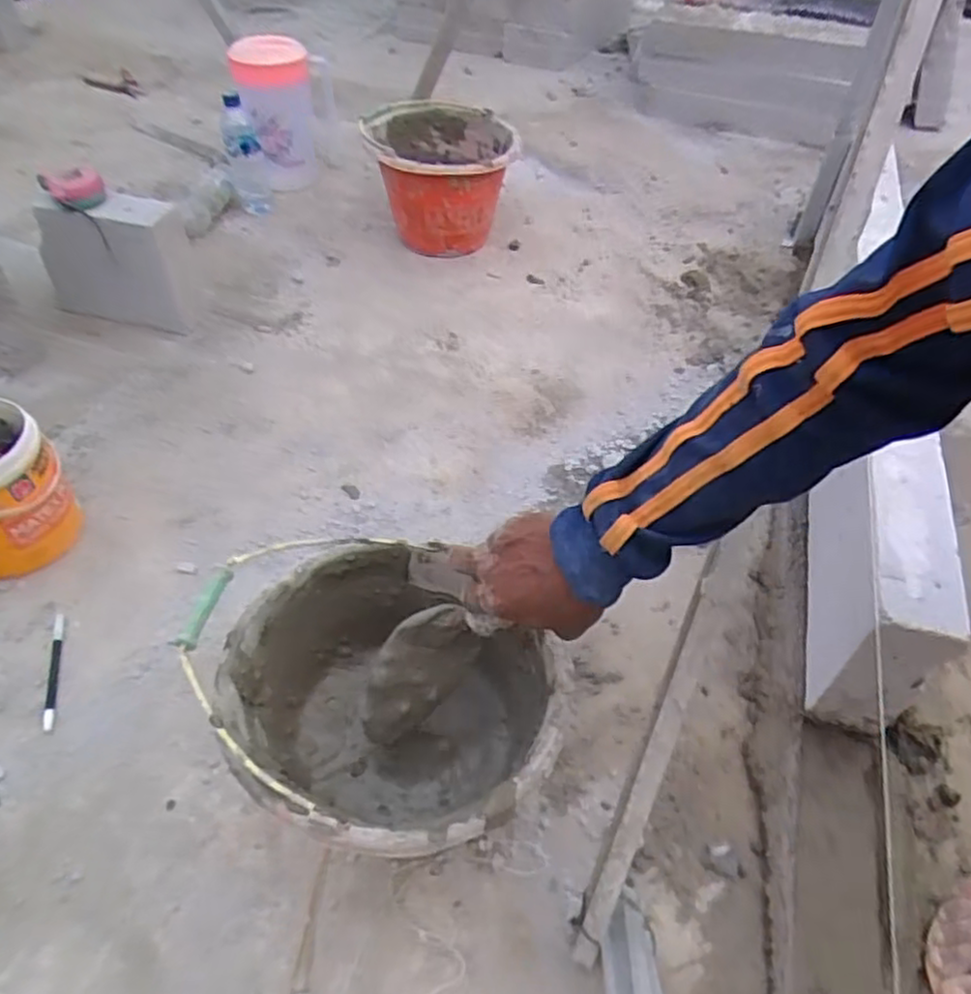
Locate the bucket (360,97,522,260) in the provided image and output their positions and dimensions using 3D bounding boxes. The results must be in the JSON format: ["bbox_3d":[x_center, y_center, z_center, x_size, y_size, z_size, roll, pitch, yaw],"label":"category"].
[{"bbox_3d":[-0.081,-0.599,1.367,0.254,0.207,0.272,1,48,-1],"label":"bucket"}]

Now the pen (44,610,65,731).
[{"bbox_3d":[-0.479,0.190,0.787,0.012,0.009,0.149,-13,50,-13],"label":"pen"}]

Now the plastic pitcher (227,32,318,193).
[{"bbox_3d":[-0.427,-0.783,1.464,0.155,0.273,0.130,-9,49,-10],"label":"plastic pitcher"}]

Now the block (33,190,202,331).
[{"bbox_3d":[-0.606,-0.397,1.174,0.261,0.208,0.101,9,48,6],"label":"block"}]

